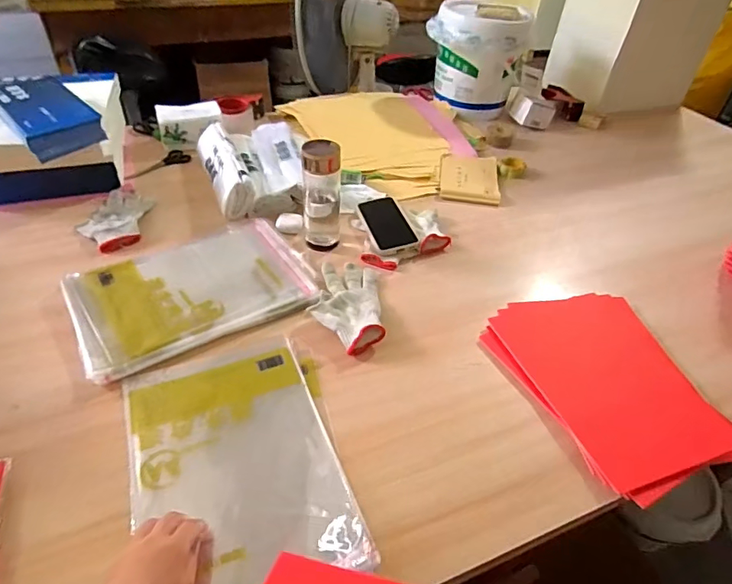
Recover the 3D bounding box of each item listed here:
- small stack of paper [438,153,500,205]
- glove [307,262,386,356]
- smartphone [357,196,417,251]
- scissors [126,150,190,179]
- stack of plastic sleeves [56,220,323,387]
[{"bbox_3d":[0.239,-0.265,1.096,0.133,0.008,0.198,8,43,4],"label":"small stack of paper"},{"bbox_3d":[-0.029,0.015,0.748,0.105,0.030,0.190,0,43,-5],"label":"glove"},{"bbox_3d":[0.038,-0.136,0.920,0.077,0.012,0.161,-11,44,-11],"label":"smartphone"},{"bbox_3d":[-0.472,-0.283,1.065,0.055,0.016,0.158,31,49,26],"label":"scissors"},{"bbox_3d":[-0.275,-0.009,0.763,0.341,0.020,0.247,-21,49,-25],"label":"stack of plastic sleeves"}]

